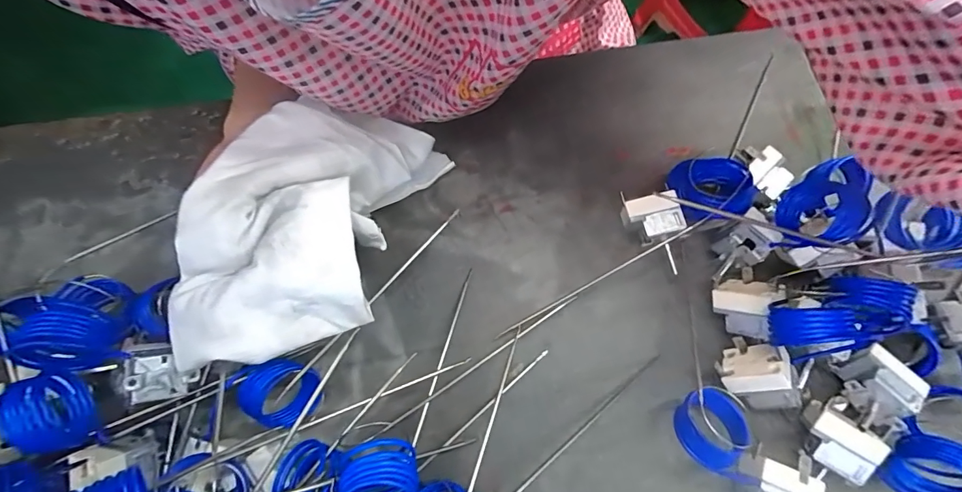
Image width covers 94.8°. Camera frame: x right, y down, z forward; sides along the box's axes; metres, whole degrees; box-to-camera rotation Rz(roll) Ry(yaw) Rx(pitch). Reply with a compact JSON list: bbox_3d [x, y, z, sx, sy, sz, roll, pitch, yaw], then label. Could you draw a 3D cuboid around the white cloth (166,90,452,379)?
[{"bbox_3d":[-0.107,-0.017,0.286,0.108,0.082,0.191,14,71,6],"label":"white cloth"}]

